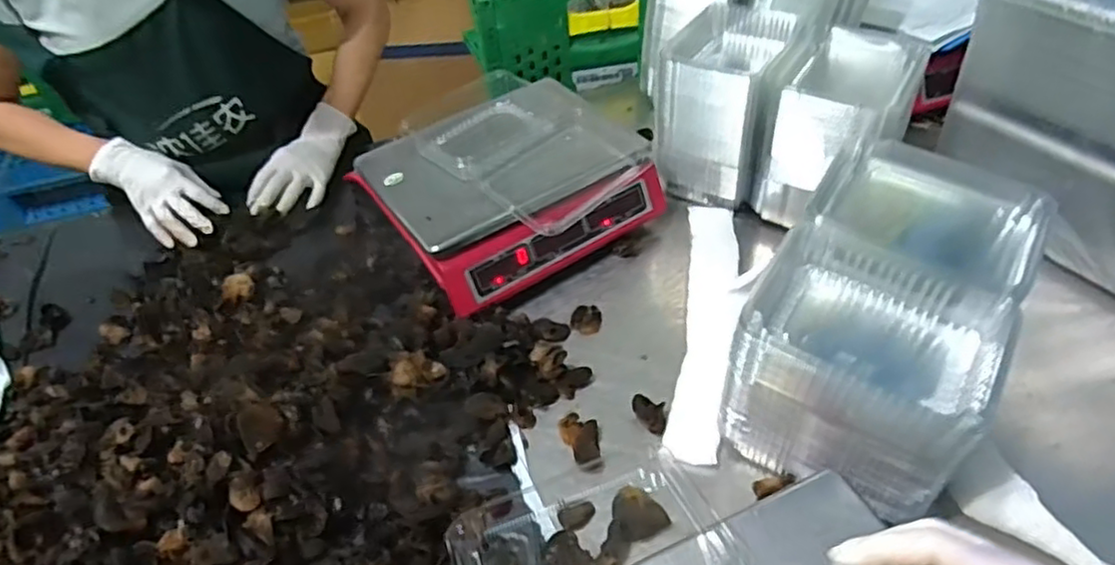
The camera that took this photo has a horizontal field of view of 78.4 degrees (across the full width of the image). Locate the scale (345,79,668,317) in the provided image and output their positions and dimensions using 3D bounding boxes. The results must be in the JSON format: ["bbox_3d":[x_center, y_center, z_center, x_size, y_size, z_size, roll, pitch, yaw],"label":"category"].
[{"bbox_3d":[-0.063,-0.118,0.863,0.290,0.118,0.290,-27,48,-21],"label":"scale"}]

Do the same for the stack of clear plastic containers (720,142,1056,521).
[{"bbox_3d":[0.278,0.029,0.583,0.165,0.147,0.269,24,51,27],"label":"stack of clear plastic containers"}]

